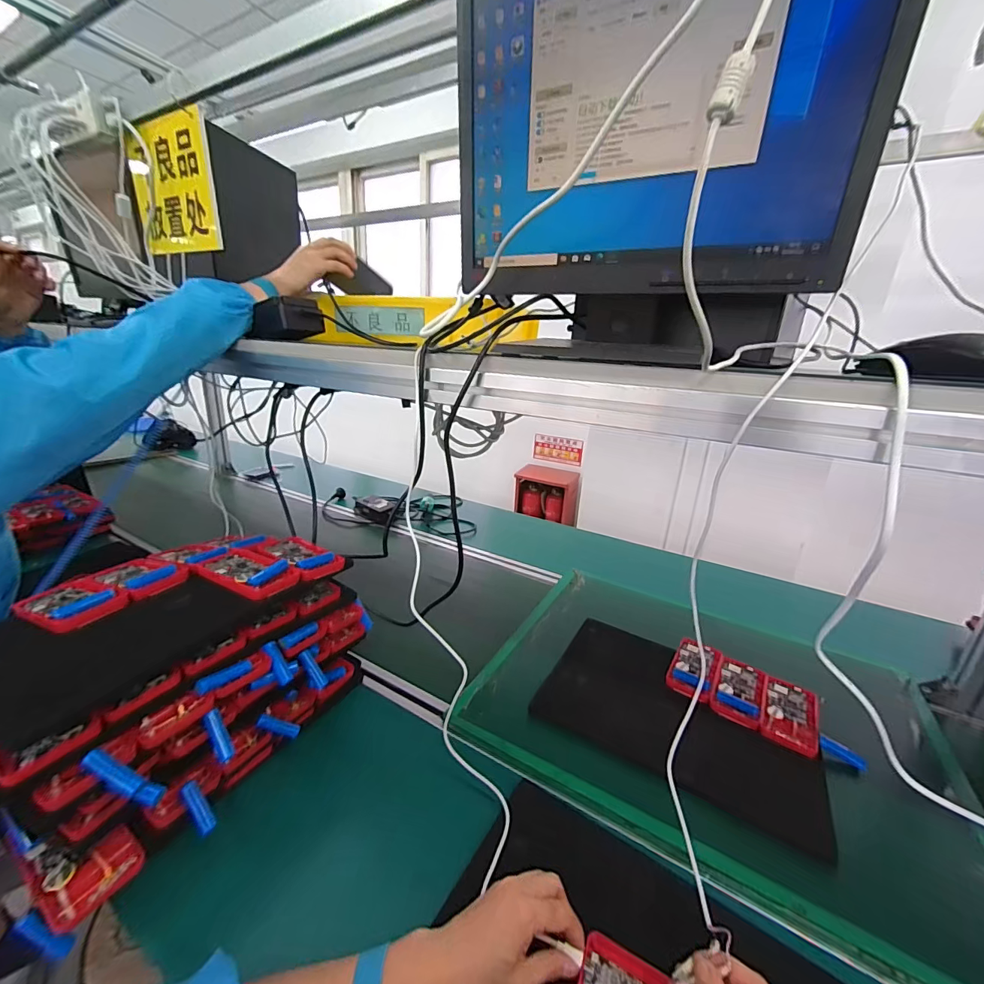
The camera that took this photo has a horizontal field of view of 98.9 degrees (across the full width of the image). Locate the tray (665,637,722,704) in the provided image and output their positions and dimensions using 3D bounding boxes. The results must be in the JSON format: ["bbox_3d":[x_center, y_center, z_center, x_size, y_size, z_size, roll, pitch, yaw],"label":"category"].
[{"bbox_3d":[0.317,0.273,0.660,0.062,0.013,0.124,16,23,32],"label":"tray"}]

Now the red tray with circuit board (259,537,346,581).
[{"bbox_3d":[-0.261,0.089,0.586,0.116,0.021,0.072,19,24,38],"label":"red tray with circuit board"}]

